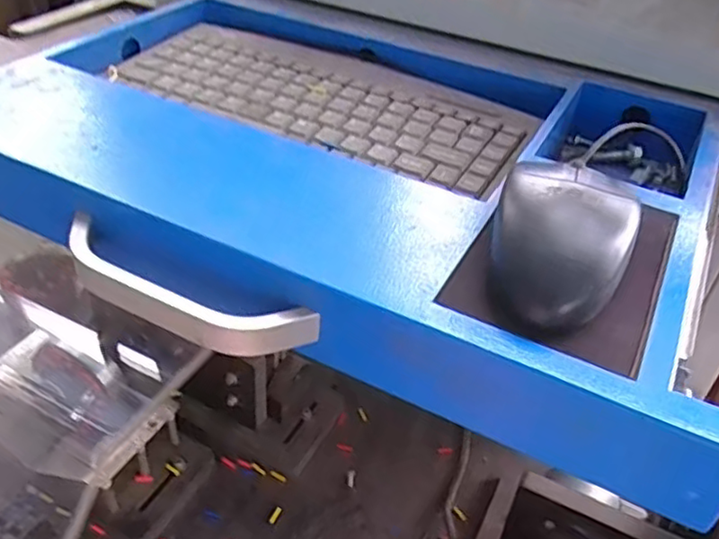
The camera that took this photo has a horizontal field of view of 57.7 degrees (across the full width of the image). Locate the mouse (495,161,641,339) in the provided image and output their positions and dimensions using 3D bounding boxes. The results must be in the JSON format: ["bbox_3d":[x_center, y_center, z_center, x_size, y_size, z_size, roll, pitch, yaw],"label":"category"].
[{"bbox_3d":[0.086,-0.014,0.278,0.055,0.033,0.082,16,41,14],"label":"mouse"}]

